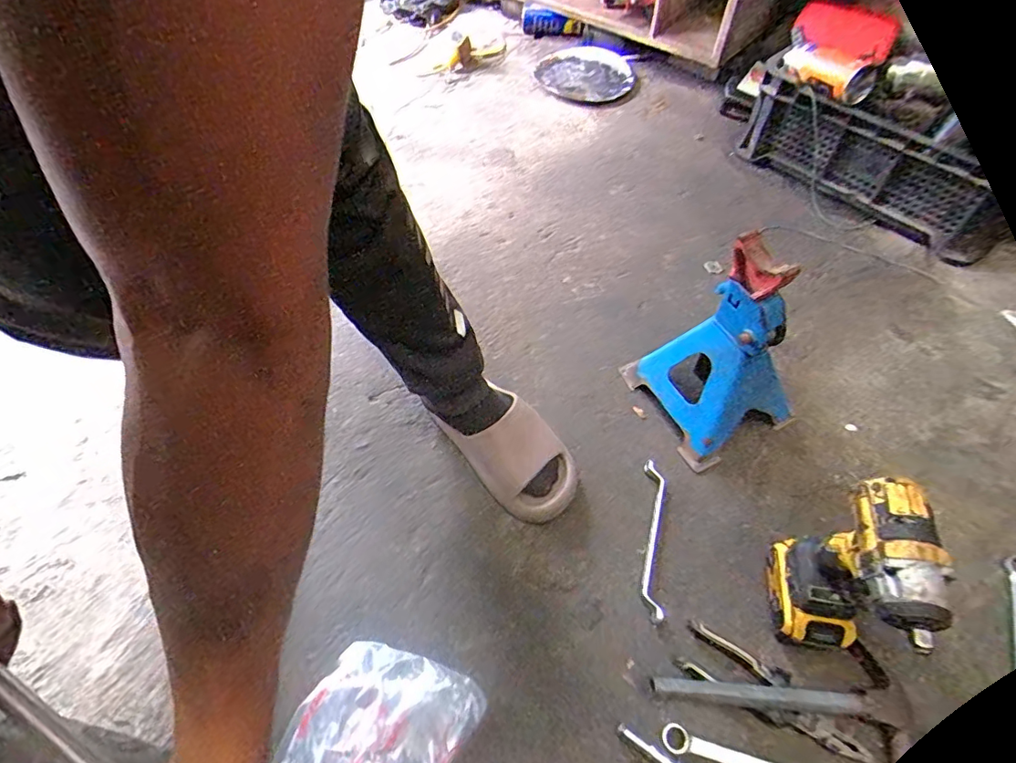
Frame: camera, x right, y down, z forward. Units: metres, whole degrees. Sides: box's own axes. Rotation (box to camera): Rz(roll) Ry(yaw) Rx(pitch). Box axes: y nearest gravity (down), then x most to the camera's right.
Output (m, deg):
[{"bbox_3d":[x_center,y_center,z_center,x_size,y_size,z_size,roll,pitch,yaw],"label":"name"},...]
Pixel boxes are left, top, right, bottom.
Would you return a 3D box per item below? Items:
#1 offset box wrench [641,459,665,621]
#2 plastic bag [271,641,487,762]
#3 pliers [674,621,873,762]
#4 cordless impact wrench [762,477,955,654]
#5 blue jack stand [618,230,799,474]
[{"bbox_3d":[0.192,0.202,0.674,0.027,0.016,0.205,8,57,5],"label":"offset box wrench"},{"bbox_3d":[-0.138,0.381,0.568,0.177,0.023,0.150,22,59,14],"label":"plastic bag"},{"bbox_3d":[0.296,0.350,0.571,0.204,0.014,0.060,27,61,17],"label":"pliers"},{"bbox_3d":[0.357,0.214,0.541,0.073,0.256,0.135,1,57,1],"label":"cordless impact wrench"},{"bbox_3d":[0.300,-0.052,0.680,0.169,0.277,0.189,-24,60,-15],"label":"blue jack stand"}]

